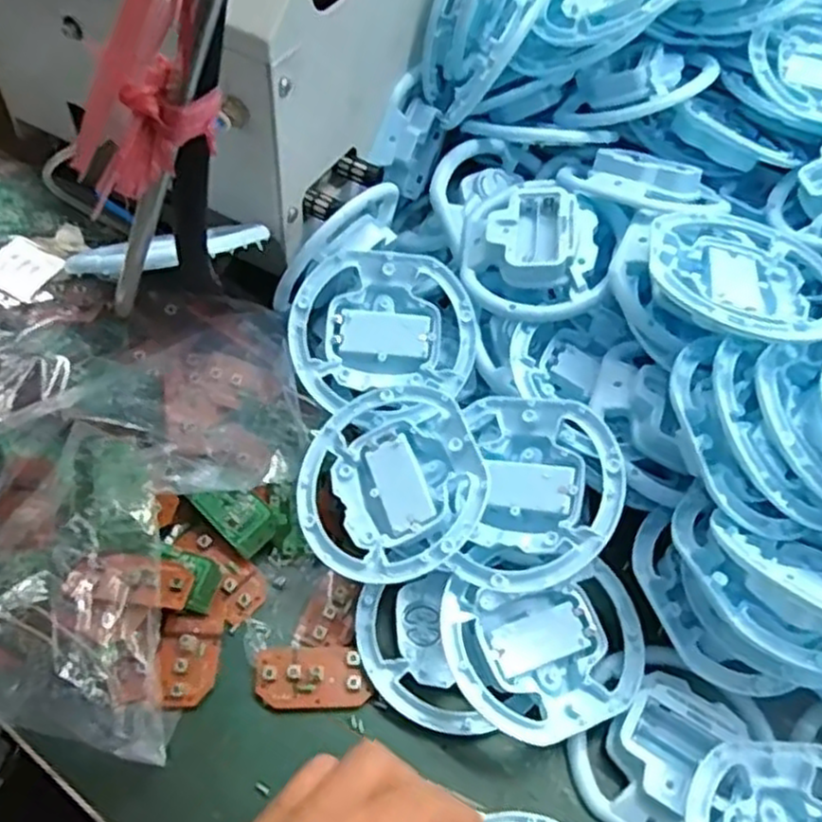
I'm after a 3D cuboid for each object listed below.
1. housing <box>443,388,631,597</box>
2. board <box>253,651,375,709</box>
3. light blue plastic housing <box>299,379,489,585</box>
[{"bbox_3d":[0.068,0.041,0.387,0.082,0.023,0.103,-5,65,28],"label":"housing"},{"bbox_3d":[-0.050,0.134,0.383,0.056,0.005,0.028,0,55,-4],"label":"board"},{"bbox_3d":[-0.012,0.034,0.401,0.097,0.016,0.113,-27,58,8],"label":"light blue plastic housing"}]

